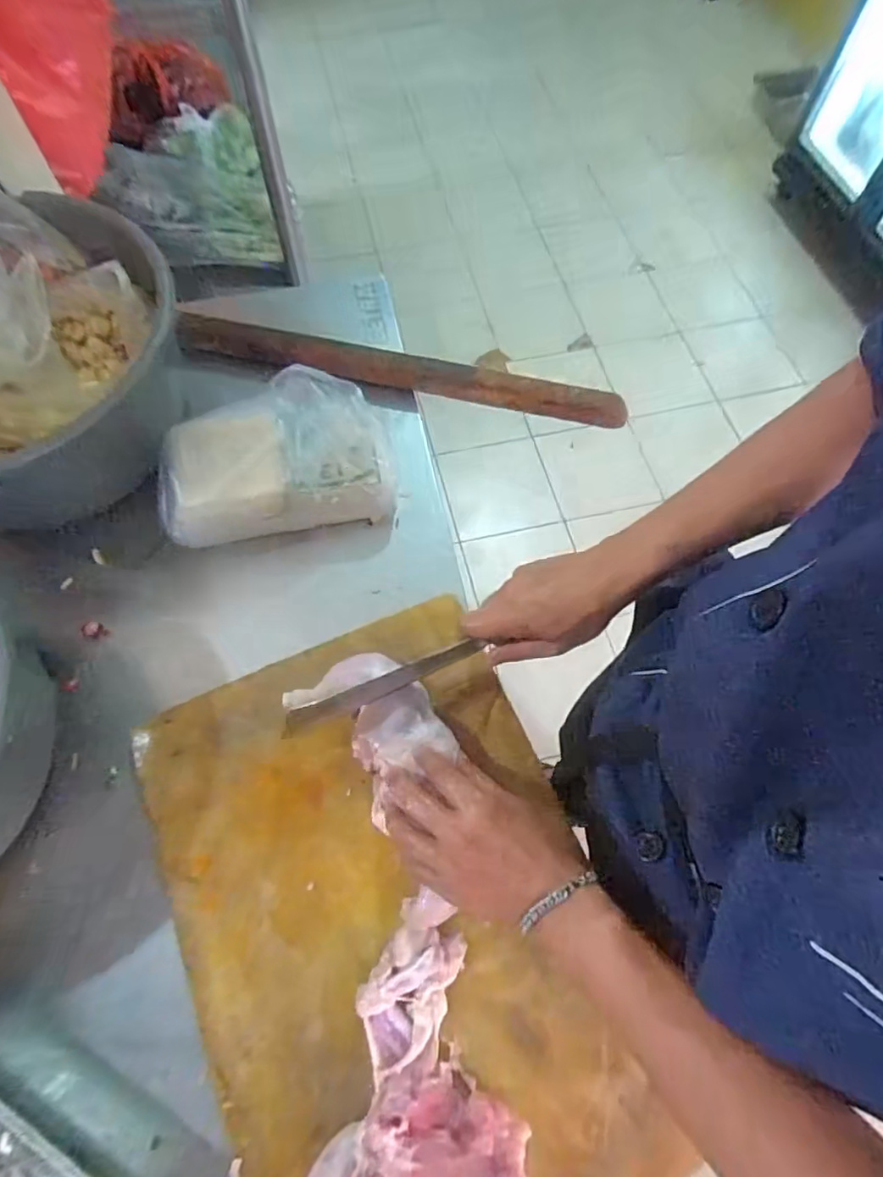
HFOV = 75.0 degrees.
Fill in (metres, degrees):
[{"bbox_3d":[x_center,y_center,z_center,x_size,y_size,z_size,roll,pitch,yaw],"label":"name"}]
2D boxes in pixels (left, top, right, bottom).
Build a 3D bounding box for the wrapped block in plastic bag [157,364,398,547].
[{"bbox_3d":[-0.174,-0.145,0.610,0.235,0.087,0.151,-14,67,-6],"label":"wrapped block in plastic bag"}]

